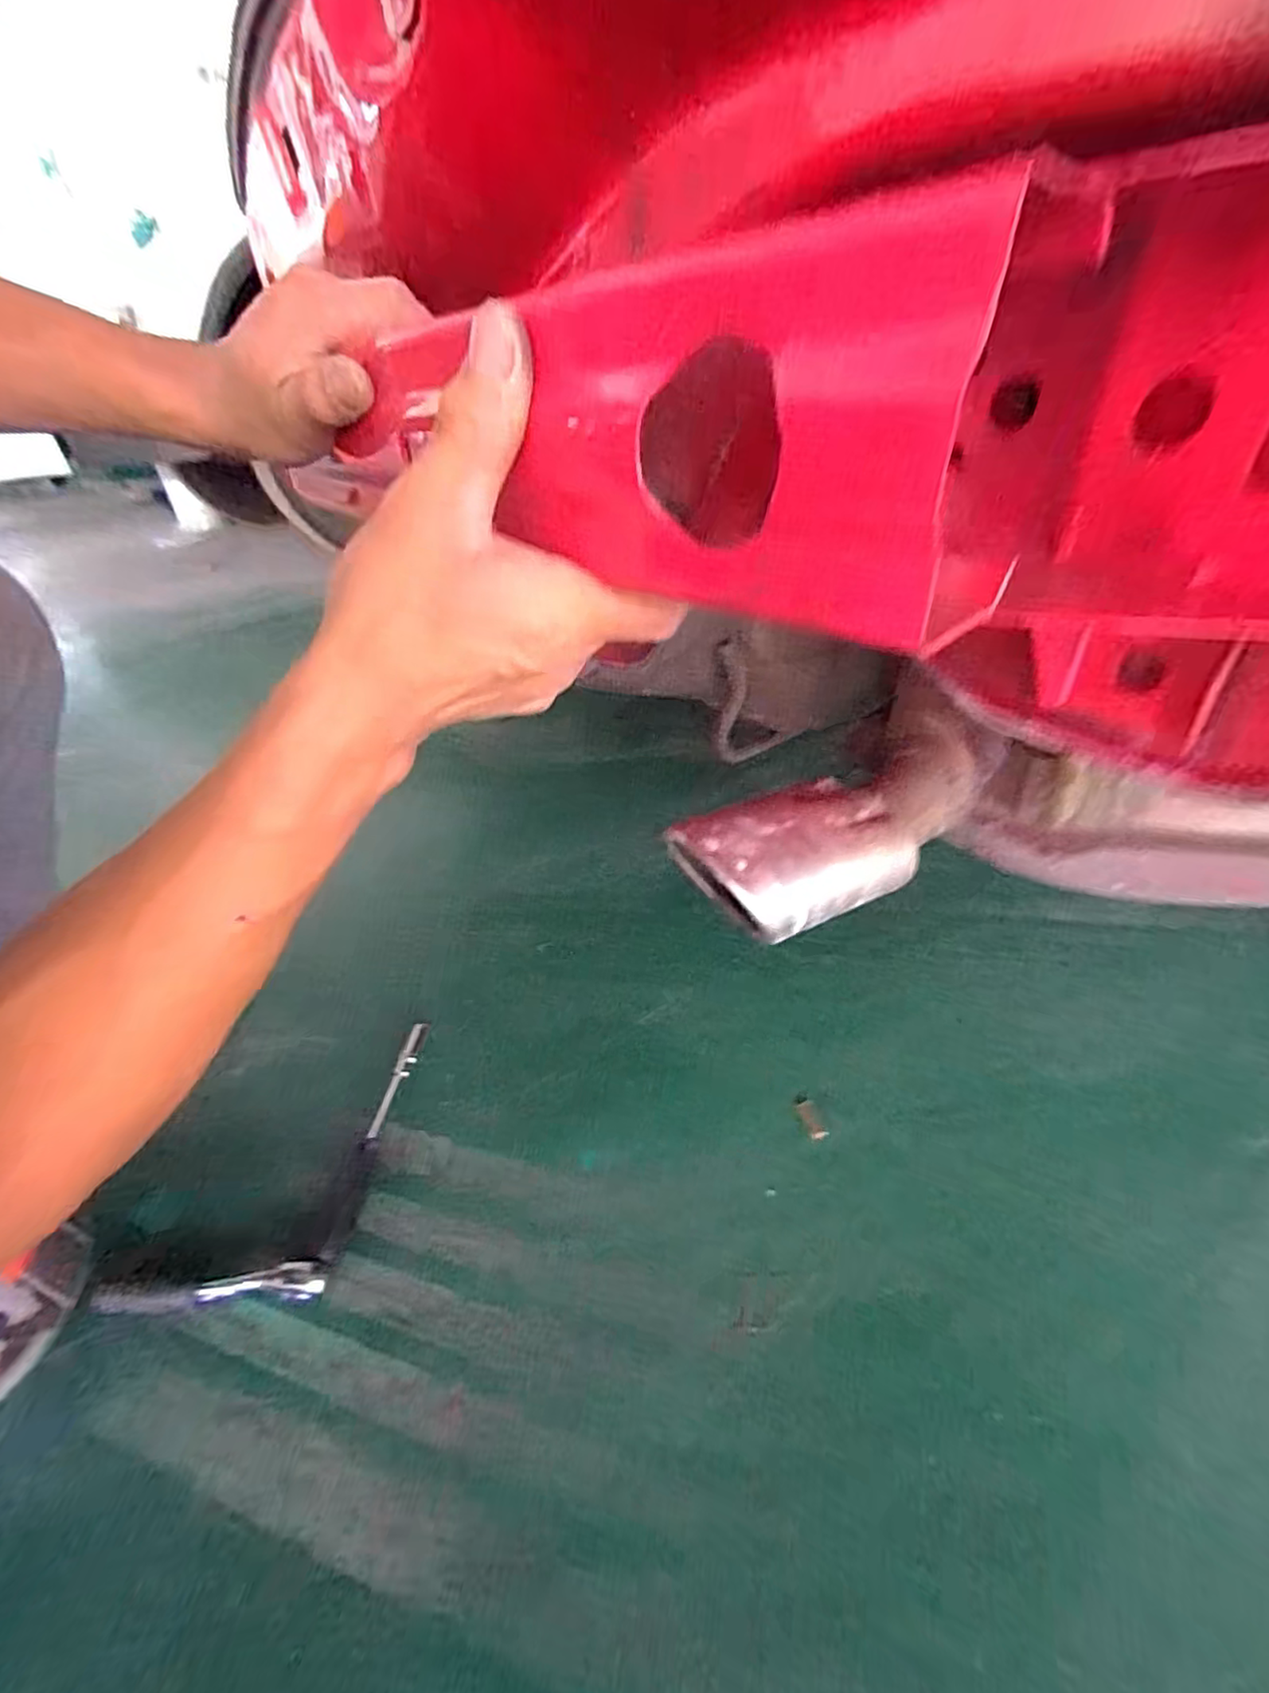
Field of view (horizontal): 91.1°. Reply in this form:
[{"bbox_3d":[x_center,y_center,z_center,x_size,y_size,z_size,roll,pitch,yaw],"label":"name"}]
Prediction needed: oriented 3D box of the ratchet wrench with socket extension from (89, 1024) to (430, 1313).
[{"bbox_3d":[-0.260,0.230,0.475,0.143,0.023,0.216,0,36,7],"label":"ratchet wrench with socket extension"}]

